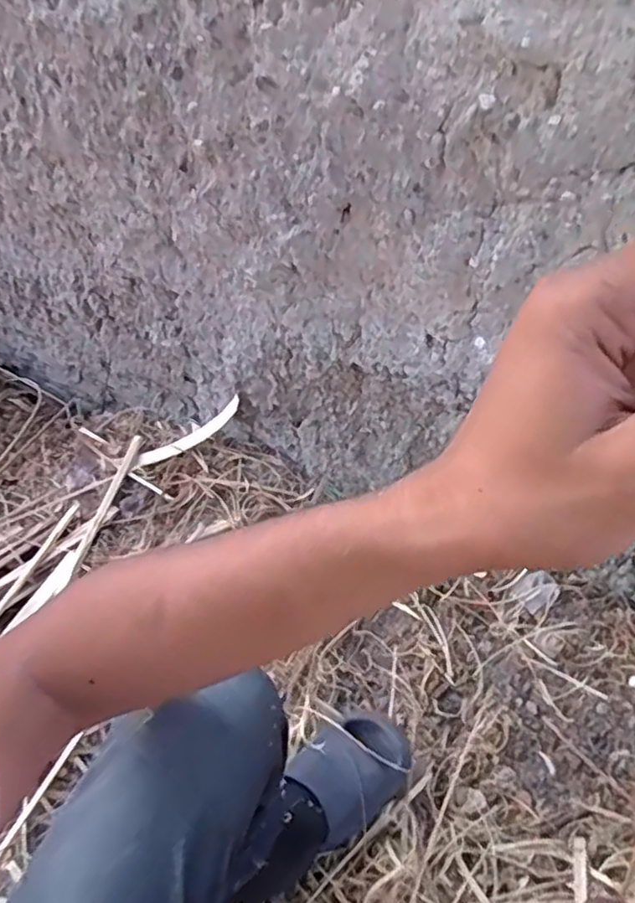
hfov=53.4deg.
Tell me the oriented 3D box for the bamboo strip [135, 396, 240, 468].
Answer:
[{"bbox_3d":[-0.250,-0.035,1.242,0.250,0.042,0.030,-29,42,13],"label":"bamboo strip"}]

